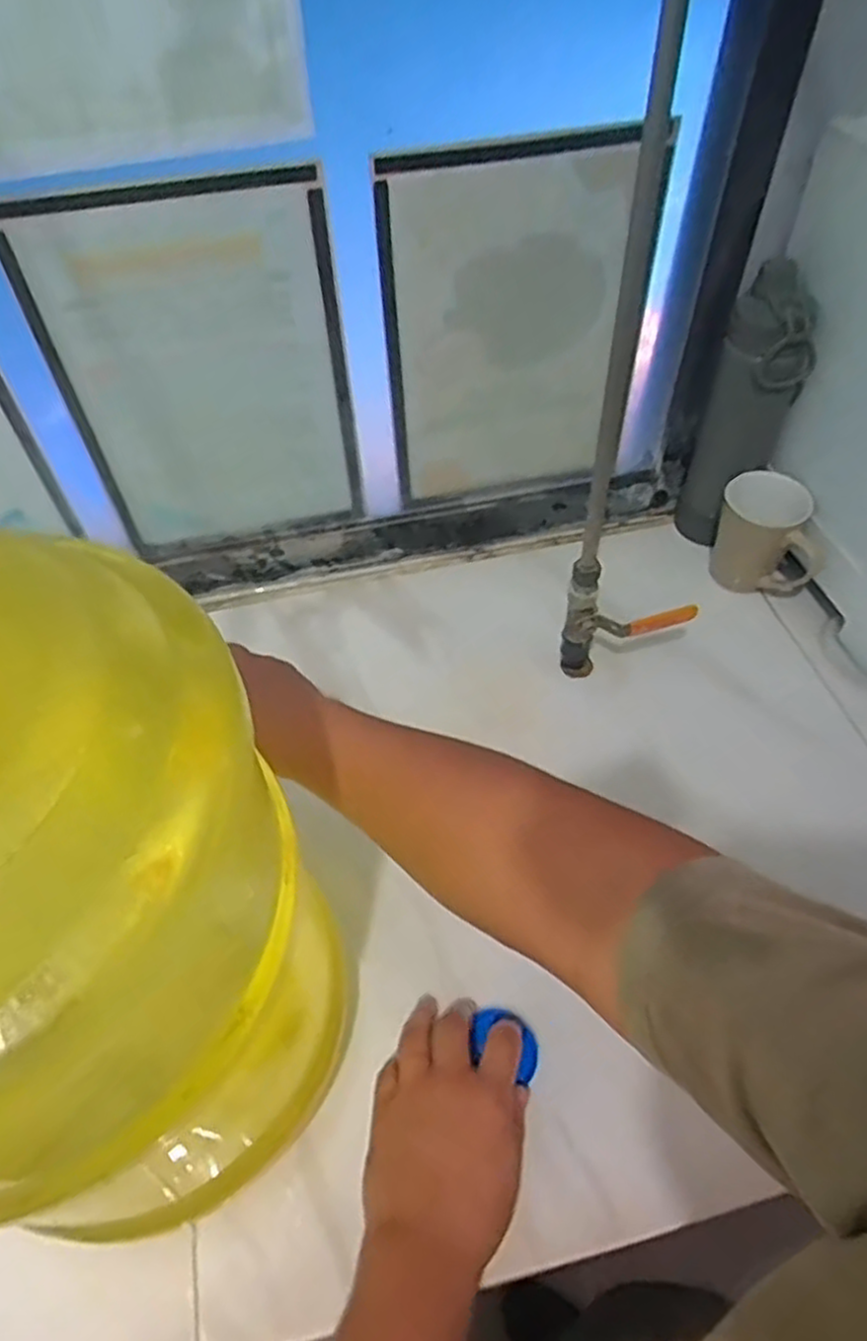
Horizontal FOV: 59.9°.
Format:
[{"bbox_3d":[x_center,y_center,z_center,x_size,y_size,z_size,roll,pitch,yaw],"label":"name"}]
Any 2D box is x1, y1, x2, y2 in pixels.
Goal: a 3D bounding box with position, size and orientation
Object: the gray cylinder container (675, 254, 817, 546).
[{"bbox_3d":[0.295,-0.234,0.715,0.068,0.258,0.072,-19,54,-13],"label":"gray cylinder container"}]

